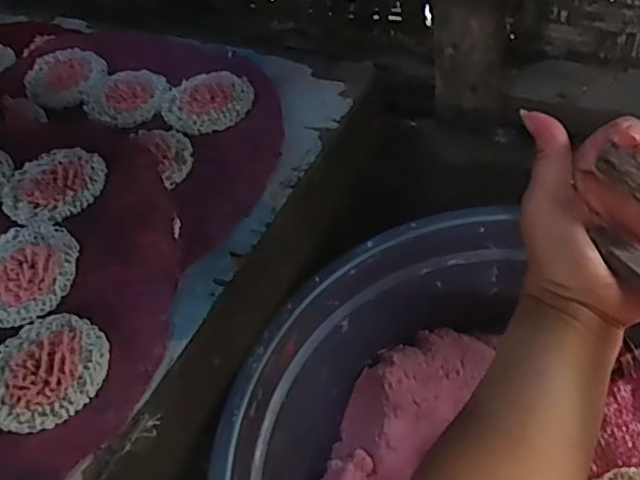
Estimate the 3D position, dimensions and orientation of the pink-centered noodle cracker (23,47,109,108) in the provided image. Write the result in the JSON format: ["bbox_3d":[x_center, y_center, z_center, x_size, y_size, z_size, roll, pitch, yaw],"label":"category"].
[{"bbox_3d":[-0.252,-0.162,0.585,0.078,0.011,0.078,-6,50,7],"label":"pink-centered noodle cracker"}]

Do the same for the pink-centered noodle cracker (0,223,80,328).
[{"bbox_3d":[-0.216,0.022,0.426,0.076,0.007,0.080,-6,50,7],"label":"pink-centered noodle cracker"}]

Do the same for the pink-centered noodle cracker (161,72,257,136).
[{"bbox_3d":[-0.100,-0.125,0.529,0.079,0.011,0.073,-19,50,-4],"label":"pink-centered noodle cracker"}]

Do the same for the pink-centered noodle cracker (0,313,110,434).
[{"bbox_3d":[-0.176,0.081,0.376,0.076,0.005,0.076,-6,50,7],"label":"pink-centered noodle cracker"}]

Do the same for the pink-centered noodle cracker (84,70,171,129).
[{"bbox_3d":[-0.181,-0.134,0.556,0.074,0.004,0.083,-40,54,-20],"label":"pink-centered noodle cracker"}]

